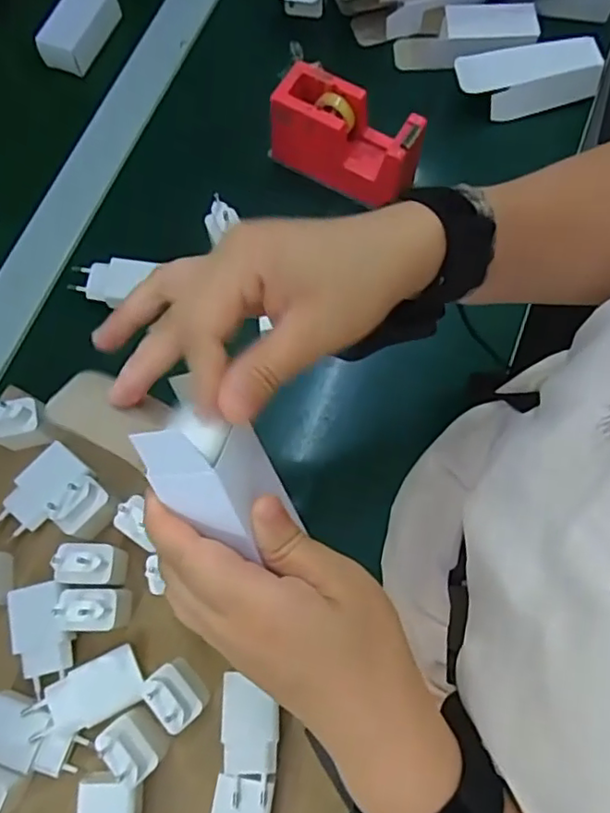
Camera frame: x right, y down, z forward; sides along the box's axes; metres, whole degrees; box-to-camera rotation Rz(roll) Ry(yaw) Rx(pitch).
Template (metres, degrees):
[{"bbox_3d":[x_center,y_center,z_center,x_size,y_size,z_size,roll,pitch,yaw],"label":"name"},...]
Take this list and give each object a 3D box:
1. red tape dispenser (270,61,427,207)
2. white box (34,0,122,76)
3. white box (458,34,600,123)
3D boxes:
[{"bbox_3d":[0.035,-0.239,0.541,0.135,0.070,0.053,31,75,8],"label":"red tape dispenser"},{"bbox_3d":[-0.231,-0.392,0.620,0.042,0.040,0.093,23,74,6],"label":"white box"},{"bbox_3d":[0.215,-0.321,0.588,0.133,0.034,0.054,-10,73,-4],"label":"white box"}]

